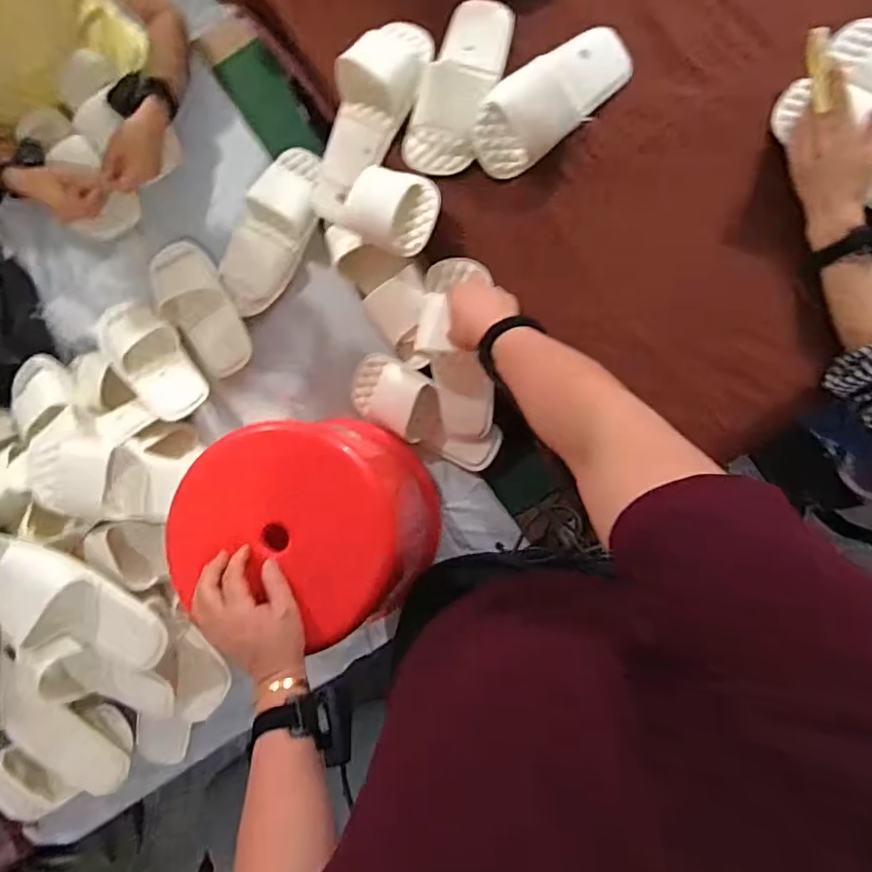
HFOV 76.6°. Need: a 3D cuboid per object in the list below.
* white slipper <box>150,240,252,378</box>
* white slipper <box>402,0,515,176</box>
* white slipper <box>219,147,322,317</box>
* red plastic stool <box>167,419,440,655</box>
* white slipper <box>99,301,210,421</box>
[{"bbox_3d":[-0.354,-0.193,0.824,0.091,0.037,0.214,-29,84,2],"label":"white slipper"},{"bbox_3d":[0.031,-0.463,0.730,0.095,0.069,0.237,19,88,6],"label":"white slipper"},{"bbox_3d":[-0.247,-0.306,0.829,0.098,0.055,0.265,29,89,6],"label":"white slipper"},{"bbox_3d":[-0.143,0.100,0.687,0.260,0.242,0.218,-6,85,4],"label":"red plastic stool"},{"bbox_3d":[-0.412,-0.116,0.811,0.094,0.054,0.212,-40,84,1],"label":"white slipper"}]

